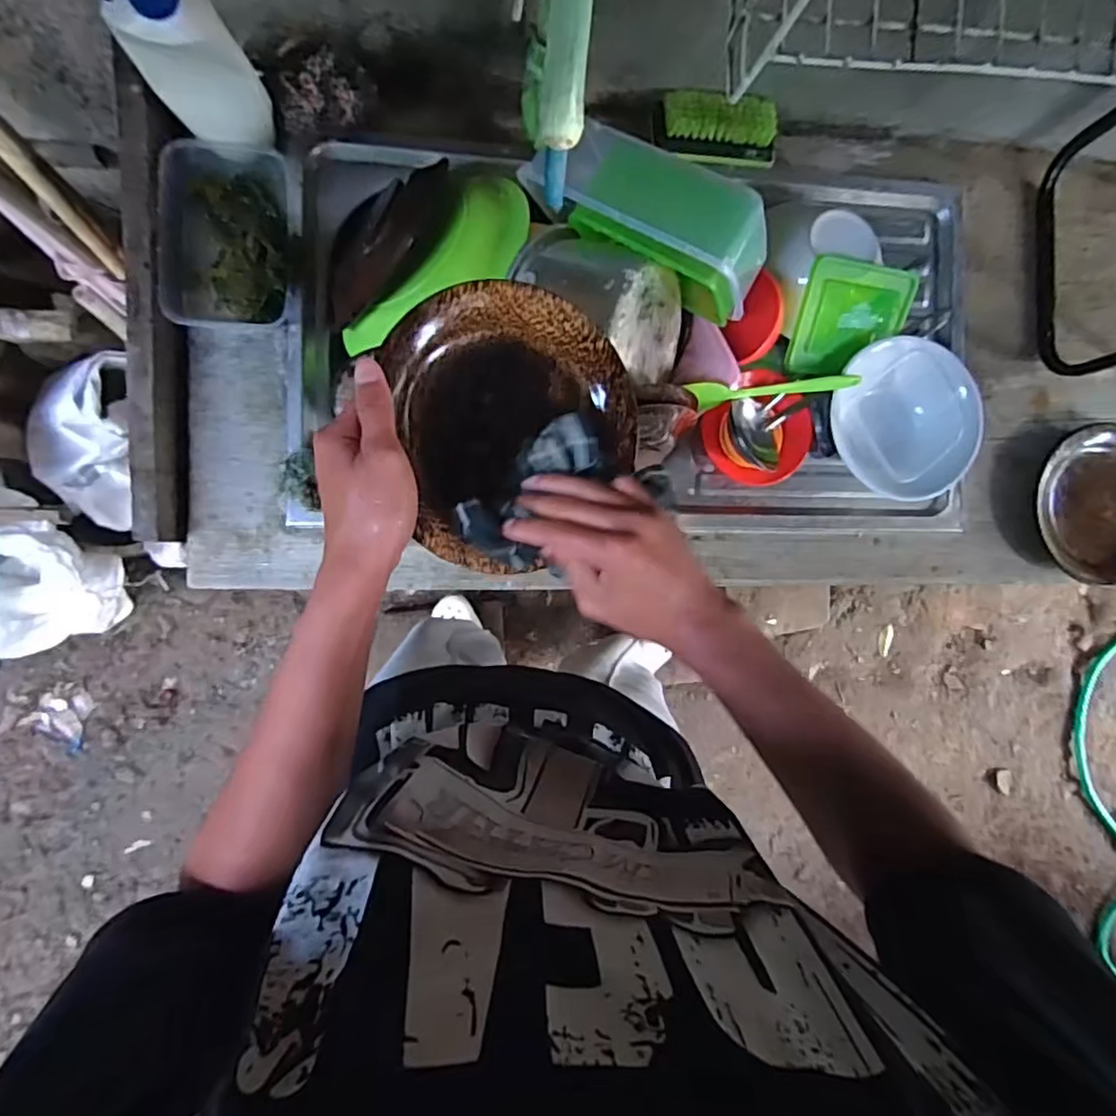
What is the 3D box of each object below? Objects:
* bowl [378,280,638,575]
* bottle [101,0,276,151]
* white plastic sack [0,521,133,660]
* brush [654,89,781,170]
[{"bbox_3d":[-0.022,-0.089,0.434,0.161,0.046,0.185,-10,92,-8],"label":"bowl"},{"bbox_3d":[-0.298,-0.408,0.508,0.081,0.215,0.044,-31,94,-7],"label":"bottle"},{"bbox_3d":[-0.835,0.050,0.946,0.265,0.313,0.210,-1,90,-8],"label":"white plastic sack"},{"bbox_3d":[0.169,-0.458,0.671,0.125,0.038,0.056,-1,90,-8],"label":"brush"}]

